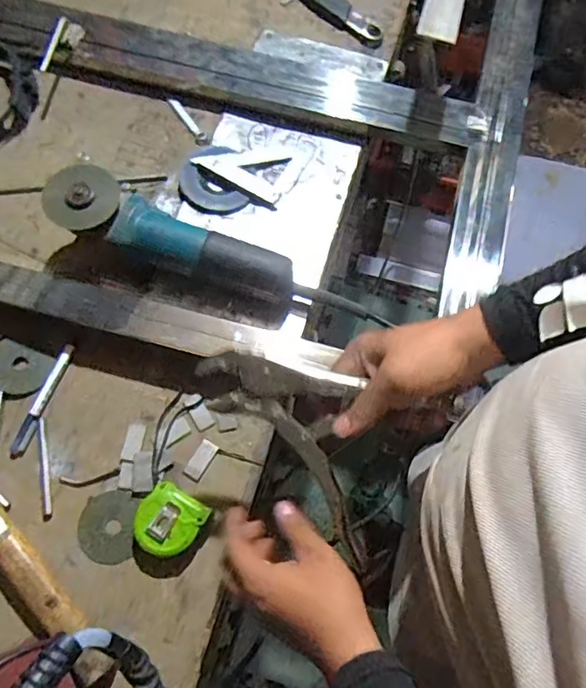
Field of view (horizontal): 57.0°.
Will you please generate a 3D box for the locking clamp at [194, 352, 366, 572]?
[{"bbox_3d":[0.013,0.081,0.449,0.090,0.047,0.208,-34,86,-13],"label":"locking clamp"}]

